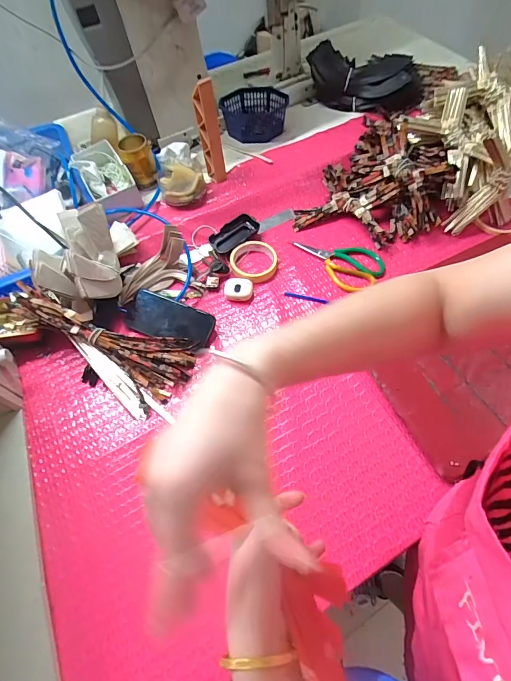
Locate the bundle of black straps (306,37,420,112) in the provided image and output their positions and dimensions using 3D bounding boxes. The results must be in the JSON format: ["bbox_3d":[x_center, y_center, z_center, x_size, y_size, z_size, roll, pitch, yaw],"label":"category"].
[{"bbox_3d":[0.256,-0.608,0.859,0.240,0.123,0.107,23,65,16],"label":"bundle of black straps"}]

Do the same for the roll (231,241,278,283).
[{"bbox_3d":[-0.002,-0.153,0.719,0.090,0.024,0.086,-2,61,3],"label":"roll"}]

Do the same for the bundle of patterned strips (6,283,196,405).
[{"bbox_3d":[-0.265,-0.006,0.617,0.326,0.052,0.101,23,64,0],"label":"bundle of patterned strips"}]

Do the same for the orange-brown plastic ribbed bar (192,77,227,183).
[{"bbox_3d":[-0.089,-0.404,0.721,0.041,0.192,0.045,-9,61,-1],"label":"orange-brown plastic ribbed bar"}]

